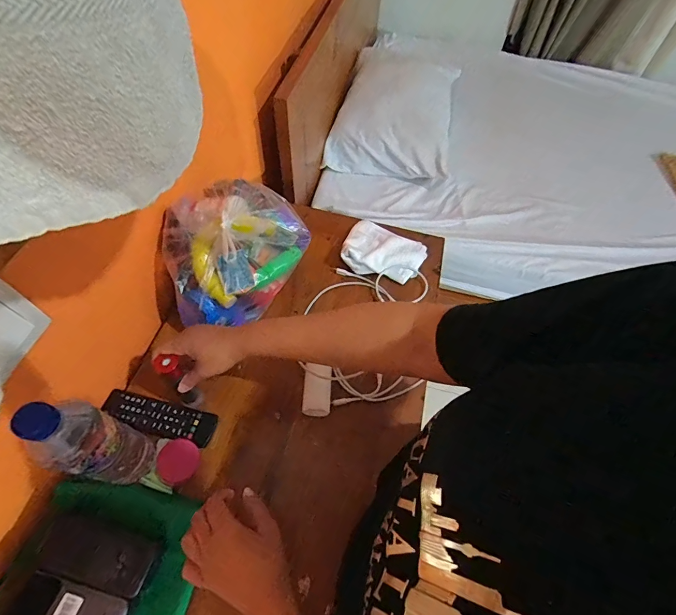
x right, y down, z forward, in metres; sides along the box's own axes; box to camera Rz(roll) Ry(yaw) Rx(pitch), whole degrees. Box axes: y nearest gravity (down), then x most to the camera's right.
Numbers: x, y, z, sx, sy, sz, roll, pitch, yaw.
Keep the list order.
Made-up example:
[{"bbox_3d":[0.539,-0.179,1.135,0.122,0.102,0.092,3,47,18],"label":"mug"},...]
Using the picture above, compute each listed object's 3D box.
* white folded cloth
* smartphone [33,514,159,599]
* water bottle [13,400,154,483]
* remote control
[{"bbox_3d":[0.090,-0.110,0.698,0.146,0.043,0.117,18,59,7],"label":"white folded cloth"},{"bbox_3d":[-0.270,0.279,0.419,0.116,0.007,0.051,25,46,-6],"label":"smartphone"},{"bbox_3d":[-0.265,0.151,0.412,0.053,0.206,0.066,14,59,5],"label":"water bottle"},{"bbox_3d":[-0.258,0.157,0.531,0.170,0.016,0.048,14,59,5],"label":"remote control"}]

